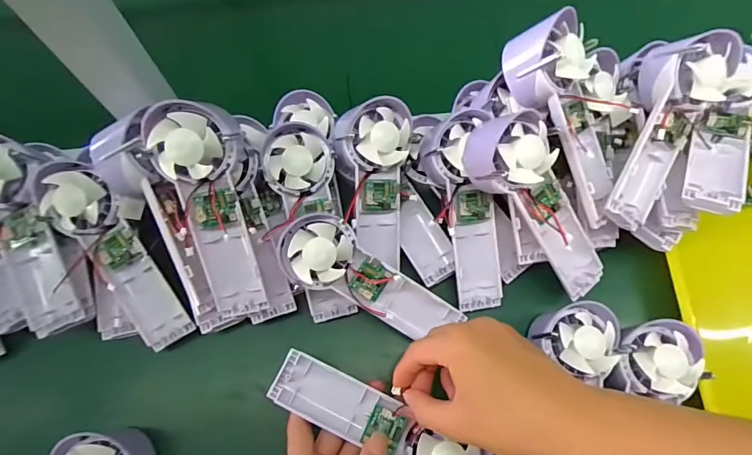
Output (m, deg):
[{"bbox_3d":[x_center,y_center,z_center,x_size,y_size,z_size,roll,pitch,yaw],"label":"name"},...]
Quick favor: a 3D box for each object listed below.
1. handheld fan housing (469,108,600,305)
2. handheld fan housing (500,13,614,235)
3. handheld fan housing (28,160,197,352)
[{"bbox_3d":[0.140,-0.016,0.364,0.061,0.052,0.173,-42,109,-14],"label":"handheld fan housing"},{"bbox_3d":[0.169,-0.092,0.364,0.070,0.038,0.168,-30,104,-11],"label":"handheld fan housing"},{"bbox_3d":[-0.221,0.025,0.365,0.054,0.039,0.172,-30,107,-10],"label":"handheld fan housing"}]

